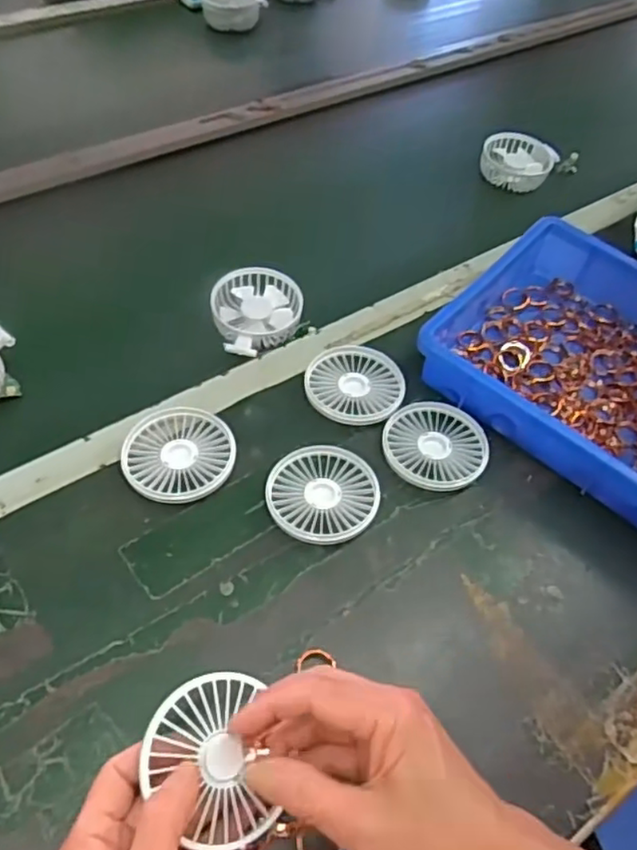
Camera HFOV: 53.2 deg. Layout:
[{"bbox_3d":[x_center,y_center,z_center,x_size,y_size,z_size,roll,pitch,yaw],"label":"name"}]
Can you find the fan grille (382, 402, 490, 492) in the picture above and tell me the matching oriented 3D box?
[{"bbox_3d":[0.098,0.017,0.541,0.088,0.009,0.083,1,49,-1],"label":"fan grille"}]

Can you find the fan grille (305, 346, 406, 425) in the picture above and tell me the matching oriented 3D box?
[{"bbox_3d":[0.032,-0.039,0.575,0.086,0.012,0.092,-1,54,-8],"label":"fan grille"}]

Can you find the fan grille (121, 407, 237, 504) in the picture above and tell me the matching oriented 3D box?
[{"bbox_3d":[-0.113,0.022,0.518,0.086,0.019,0.092,-3,54,-8],"label":"fan grille"}]

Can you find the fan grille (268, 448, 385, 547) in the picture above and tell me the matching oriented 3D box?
[{"bbox_3d":[0.003,0.055,0.509,0.086,0.018,0.089,3,54,-5],"label":"fan grille"}]

